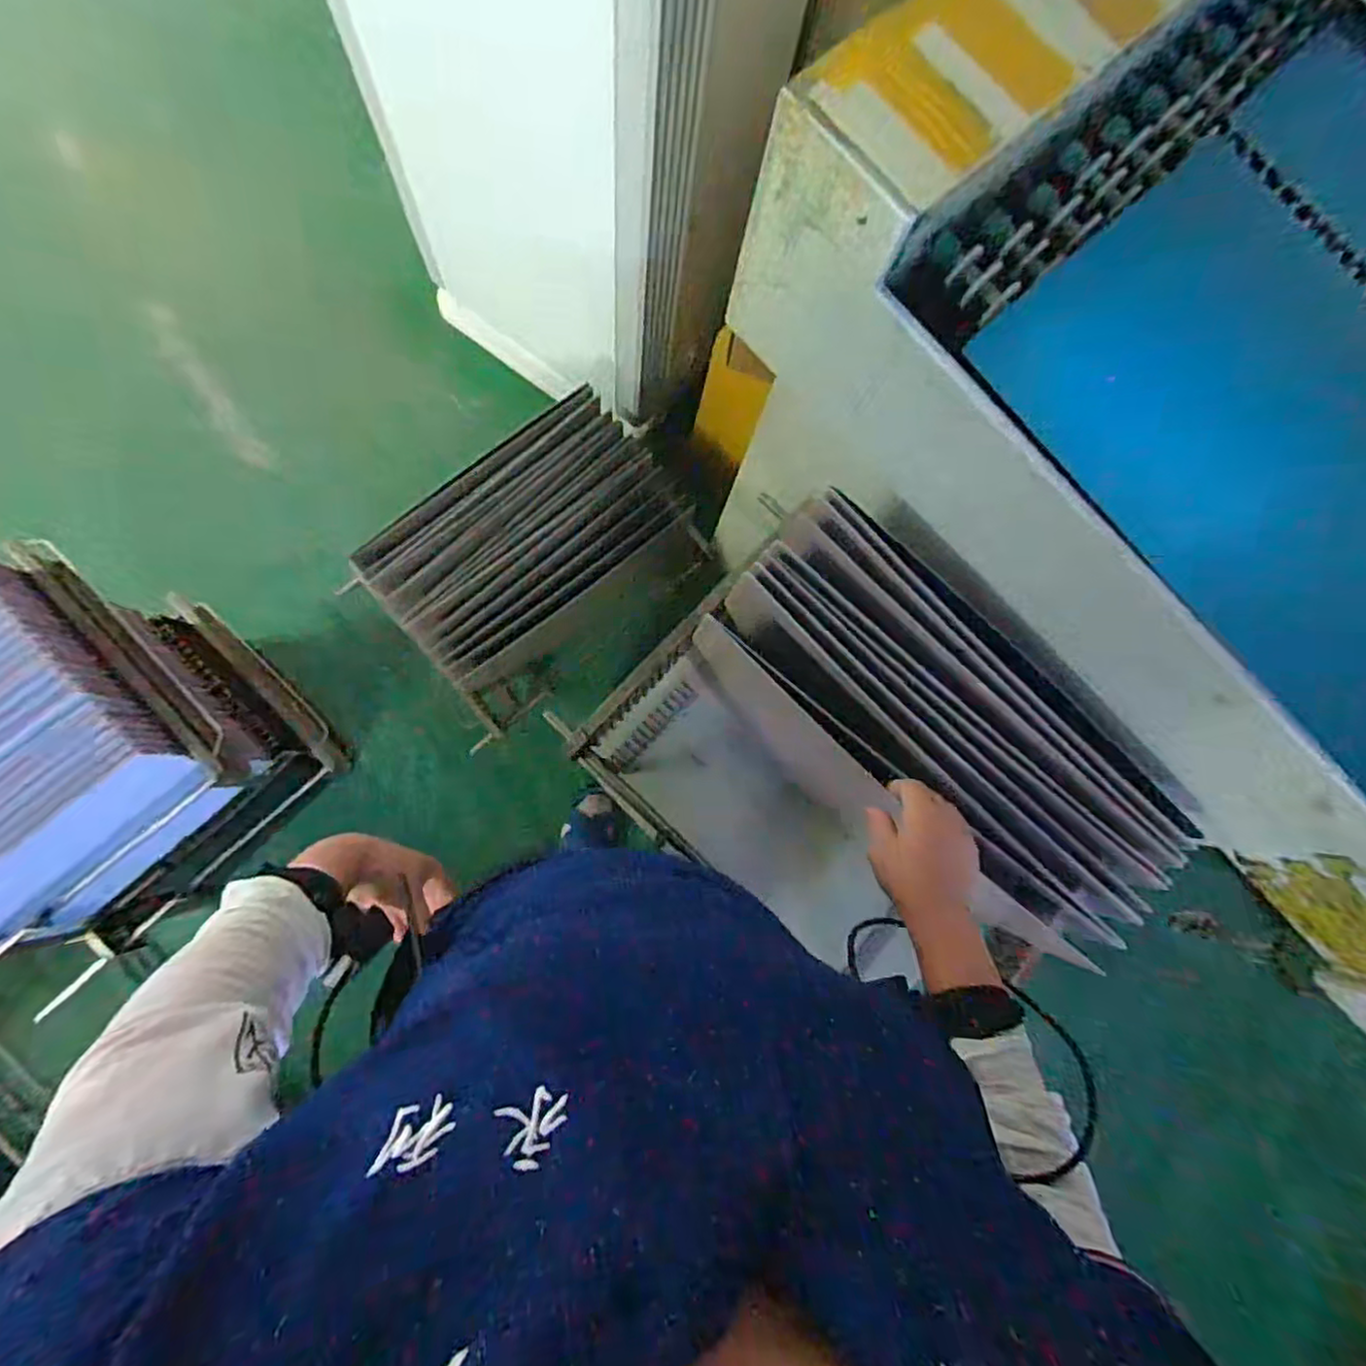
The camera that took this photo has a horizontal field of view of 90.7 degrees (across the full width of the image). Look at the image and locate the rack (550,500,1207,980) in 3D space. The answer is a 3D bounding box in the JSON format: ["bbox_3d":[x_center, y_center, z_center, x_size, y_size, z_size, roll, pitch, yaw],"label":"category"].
[{"bbox_3d":[0.204,0.125,0.858,0.526,0.384,0.370,42,80,1],"label":"rack"}]

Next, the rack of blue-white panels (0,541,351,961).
[{"bbox_3d":[-0.918,0.122,1.000,0.470,0.462,0.386,-44,89,-10],"label":"rack of blue-white panels"}]

